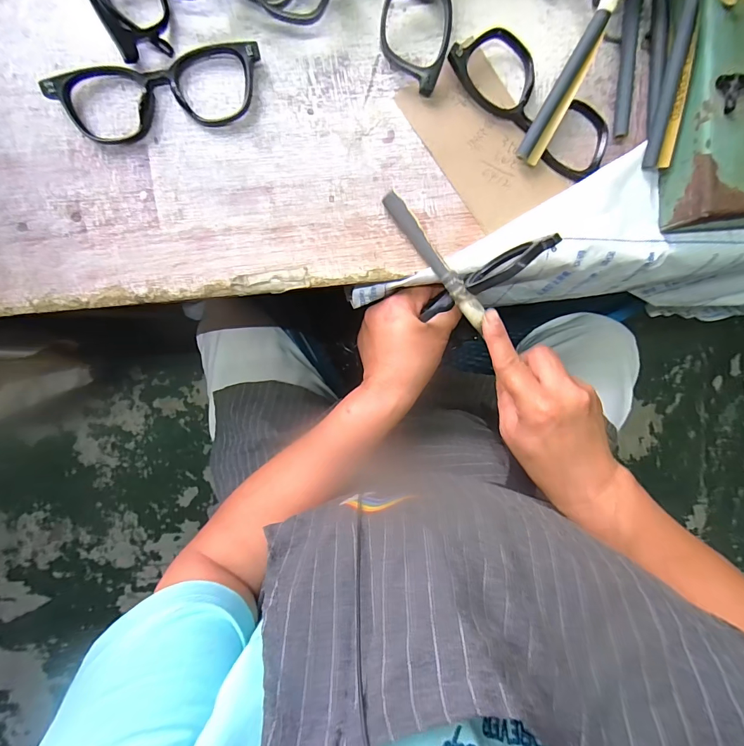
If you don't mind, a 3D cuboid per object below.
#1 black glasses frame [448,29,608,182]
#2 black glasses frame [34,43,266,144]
[{"bbox_3d":[0.118,-0.197,0.278,0.132,0.020,0.051,33,93,-6],"label":"black glasses frame"},{"bbox_3d":[-0.144,-0.193,0.265,0.139,0.013,0.050,-12,96,-2],"label":"black glasses frame"}]

